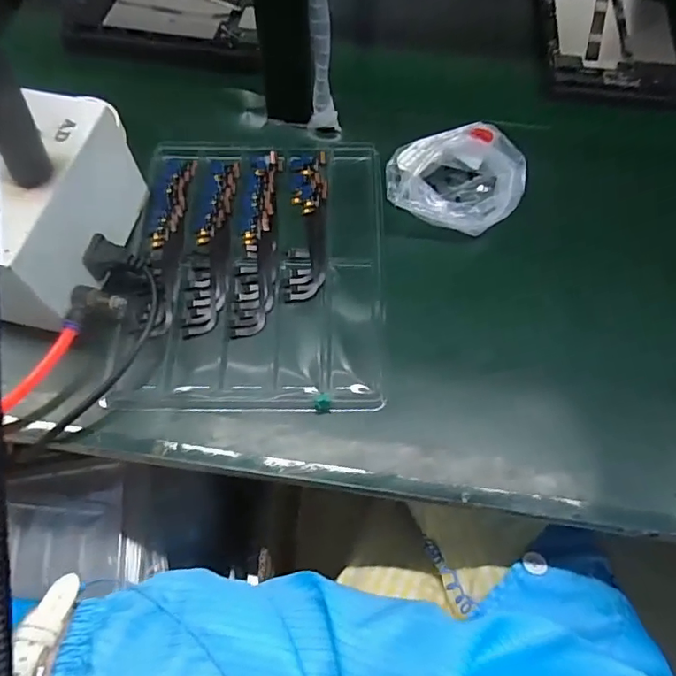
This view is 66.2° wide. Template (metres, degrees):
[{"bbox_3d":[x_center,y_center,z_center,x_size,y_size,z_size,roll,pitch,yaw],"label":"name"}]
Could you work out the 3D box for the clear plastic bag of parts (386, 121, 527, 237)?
[{"bbox_3d":[0.110,-0.148,0.481,0.123,0.058,0.107,0,59,-4],"label":"clear plastic bag of parts"}]

